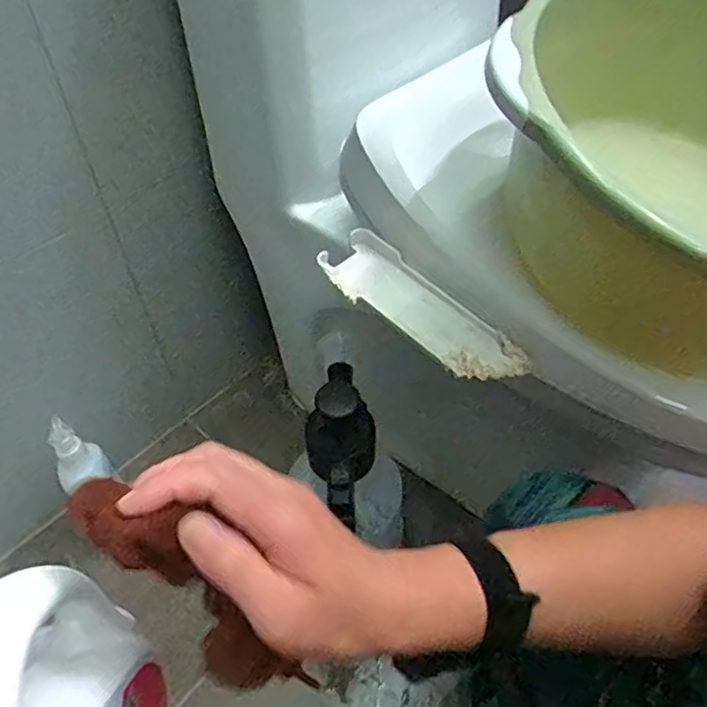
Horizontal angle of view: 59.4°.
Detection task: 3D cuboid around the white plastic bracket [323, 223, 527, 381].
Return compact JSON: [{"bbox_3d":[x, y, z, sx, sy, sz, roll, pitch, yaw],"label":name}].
[{"bbox_3d":[0.052,-0.039,0.509,0.189,0.031,0.055,37,59,28],"label":"white plastic bracket"}]

